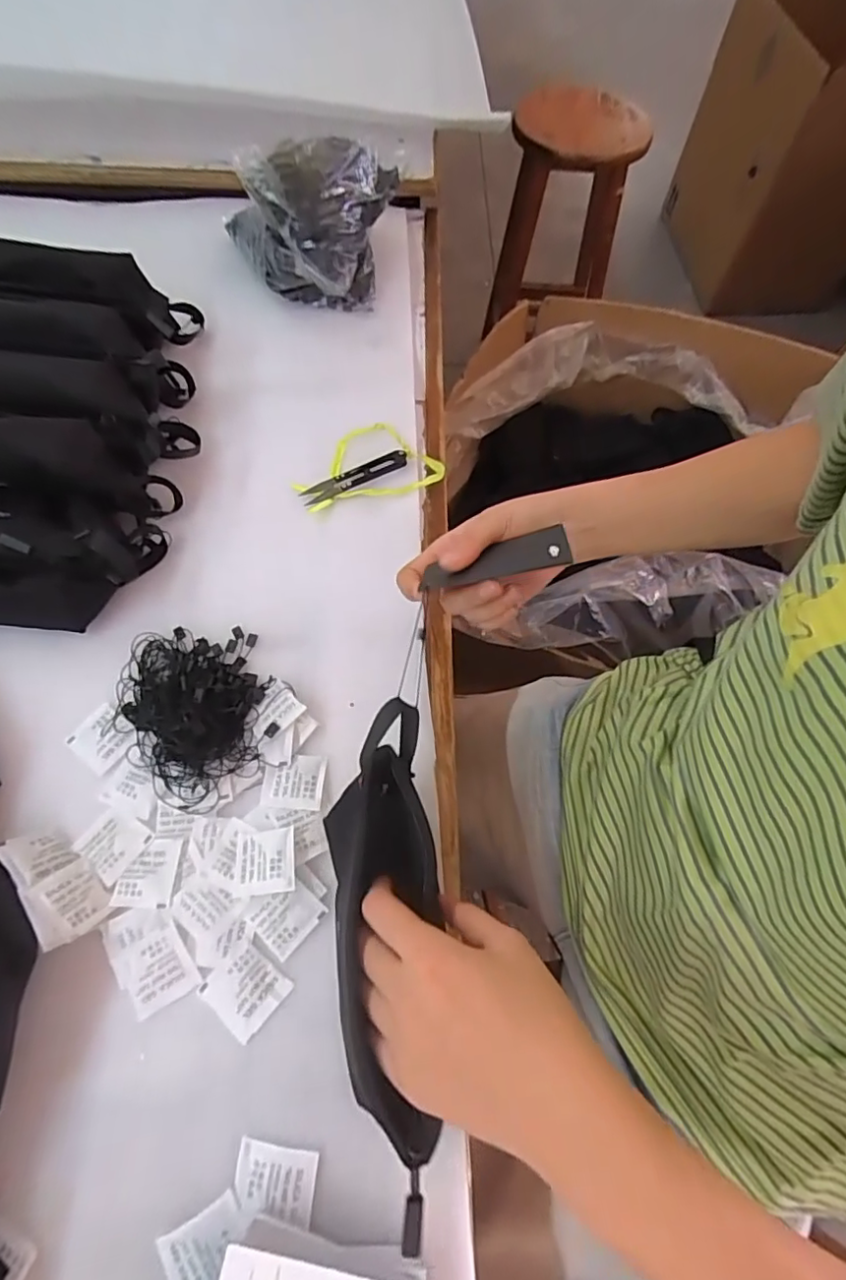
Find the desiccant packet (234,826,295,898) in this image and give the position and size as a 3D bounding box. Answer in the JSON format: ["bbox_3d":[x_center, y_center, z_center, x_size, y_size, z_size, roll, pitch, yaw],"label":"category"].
[{"bbox_3d":[-0.102,0.143,0.367,0.038,0.012,0.039,-5,65,-4],"label":"desiccant packet"}]

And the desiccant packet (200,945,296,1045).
[{"bbox_3d":[-0.106,0.209,0.339,0.042,0.004,0.038,36,68,14],"label":"desiccant packet"}]

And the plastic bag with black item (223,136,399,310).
[{"bbox_3d":[-0.117,-0.427,0.588,0.182,0.124,0.125,-4,64,-4],"label":"plastic bag with black item"}]

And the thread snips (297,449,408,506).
[{"bbox_3d":[-0.061,-0.149,0.516,0.103,0.005,0.023,-25,68,-13],"label":"thread snips"}]

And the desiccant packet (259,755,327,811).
[{"bbox_3d":[-0.090,0.098,0.397,0.041,0.005,0.038,3,64,-1],"label":"desiccant packet"}]

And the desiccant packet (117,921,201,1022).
[{"bbox_3d":[-0.160,0.198,0.343,0.037,0.004,0.041,-27,68,-14],"label":"desiccant packet"}]

